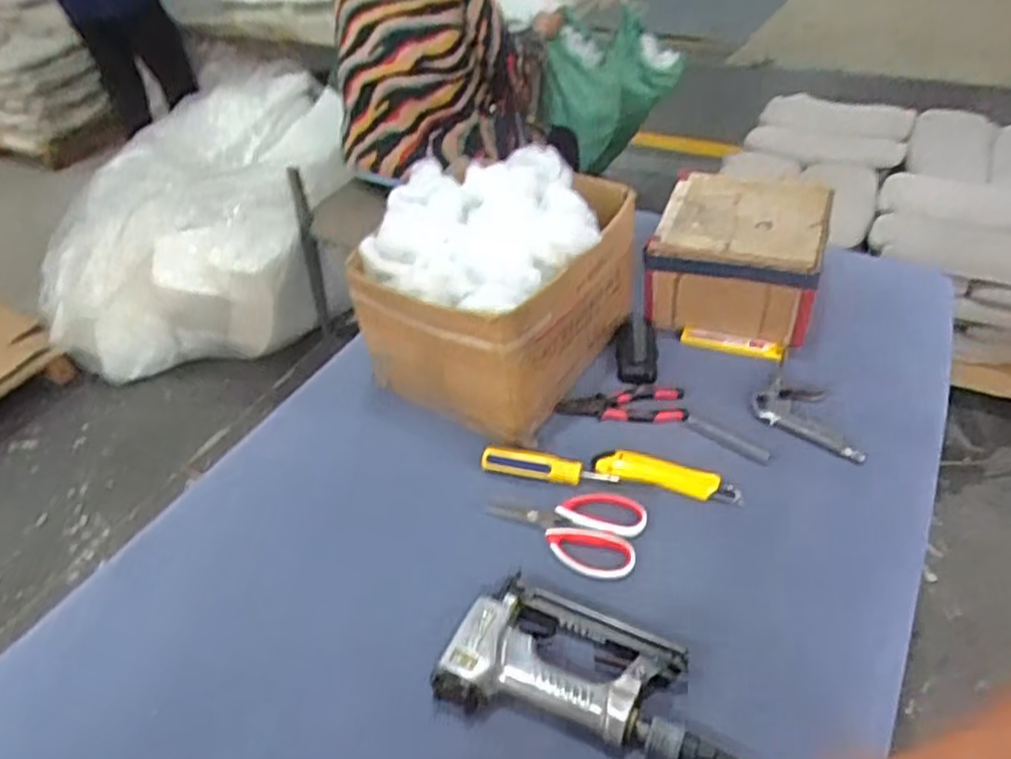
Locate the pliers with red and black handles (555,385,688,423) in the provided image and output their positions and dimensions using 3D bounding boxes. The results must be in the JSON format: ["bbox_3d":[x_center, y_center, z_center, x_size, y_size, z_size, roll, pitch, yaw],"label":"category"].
[{"bbox_3d":[0.140,0.030,0.872,0.151,0.013,0.053,0,42,7],"label":"pliers with red and black handles"}]

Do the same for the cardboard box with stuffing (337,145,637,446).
[{"bbox_3d":[-0.011,-0.121,0.910,0.265,0.246,0.302,25,50,31],"label":"cardboard box with stuffing"}]

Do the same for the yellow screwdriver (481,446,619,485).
[{"bbox_3d":[0.047,0.098,0.813,0.151,0.025,0.028,7,43,14],"label":"yellow screwdriver"}]

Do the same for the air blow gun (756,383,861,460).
[{"bbox_3d":[0.364,0.041,0.844,0.135,0.014,0.080,26,50,31],"label":"air blow gun"}]

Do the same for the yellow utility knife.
[{"bbox_3d":[0.176,0.101,0.787,0.160,0.015,0.040,10,44,18],"label":"yellow utility knife"}]

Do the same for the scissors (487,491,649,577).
[{"bbox_3d":[0.062,0.151,0.766,0.164,0.006,0.099,12,44,20],"label":"scissors"}]

